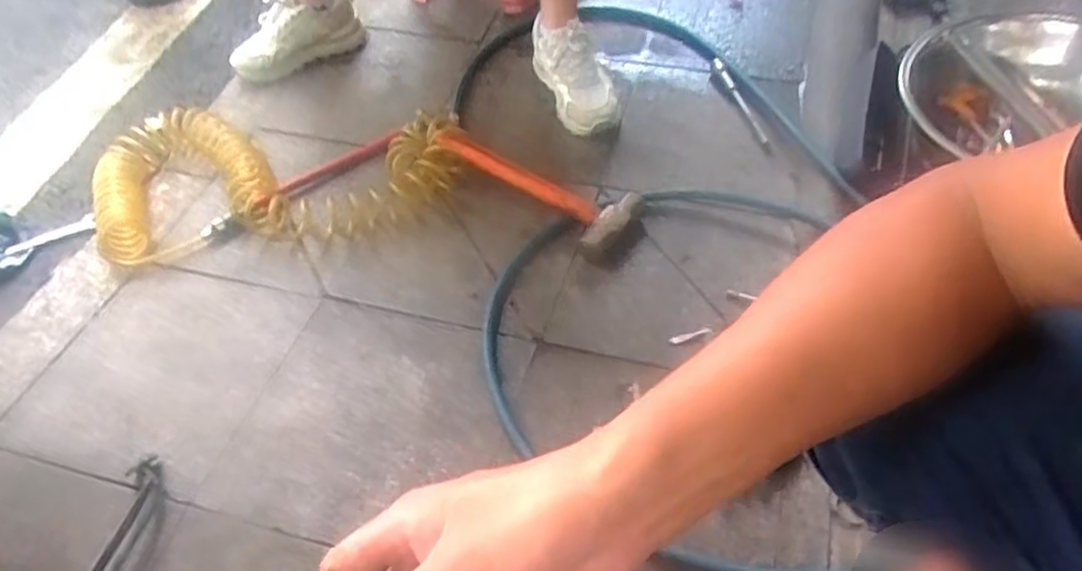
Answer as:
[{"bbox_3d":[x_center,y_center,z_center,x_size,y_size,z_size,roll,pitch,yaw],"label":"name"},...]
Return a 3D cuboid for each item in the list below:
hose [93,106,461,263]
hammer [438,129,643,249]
[{"bbox_3d":[-0.395,-0.176,1.079,0.548,0.064,0.289,-6,55,2],"label":"hose"},{"bbox_3d":[-0.003,-0.159,1.056,0.313,0.072,0.121,28,58,24],"label":"hammer"}]

